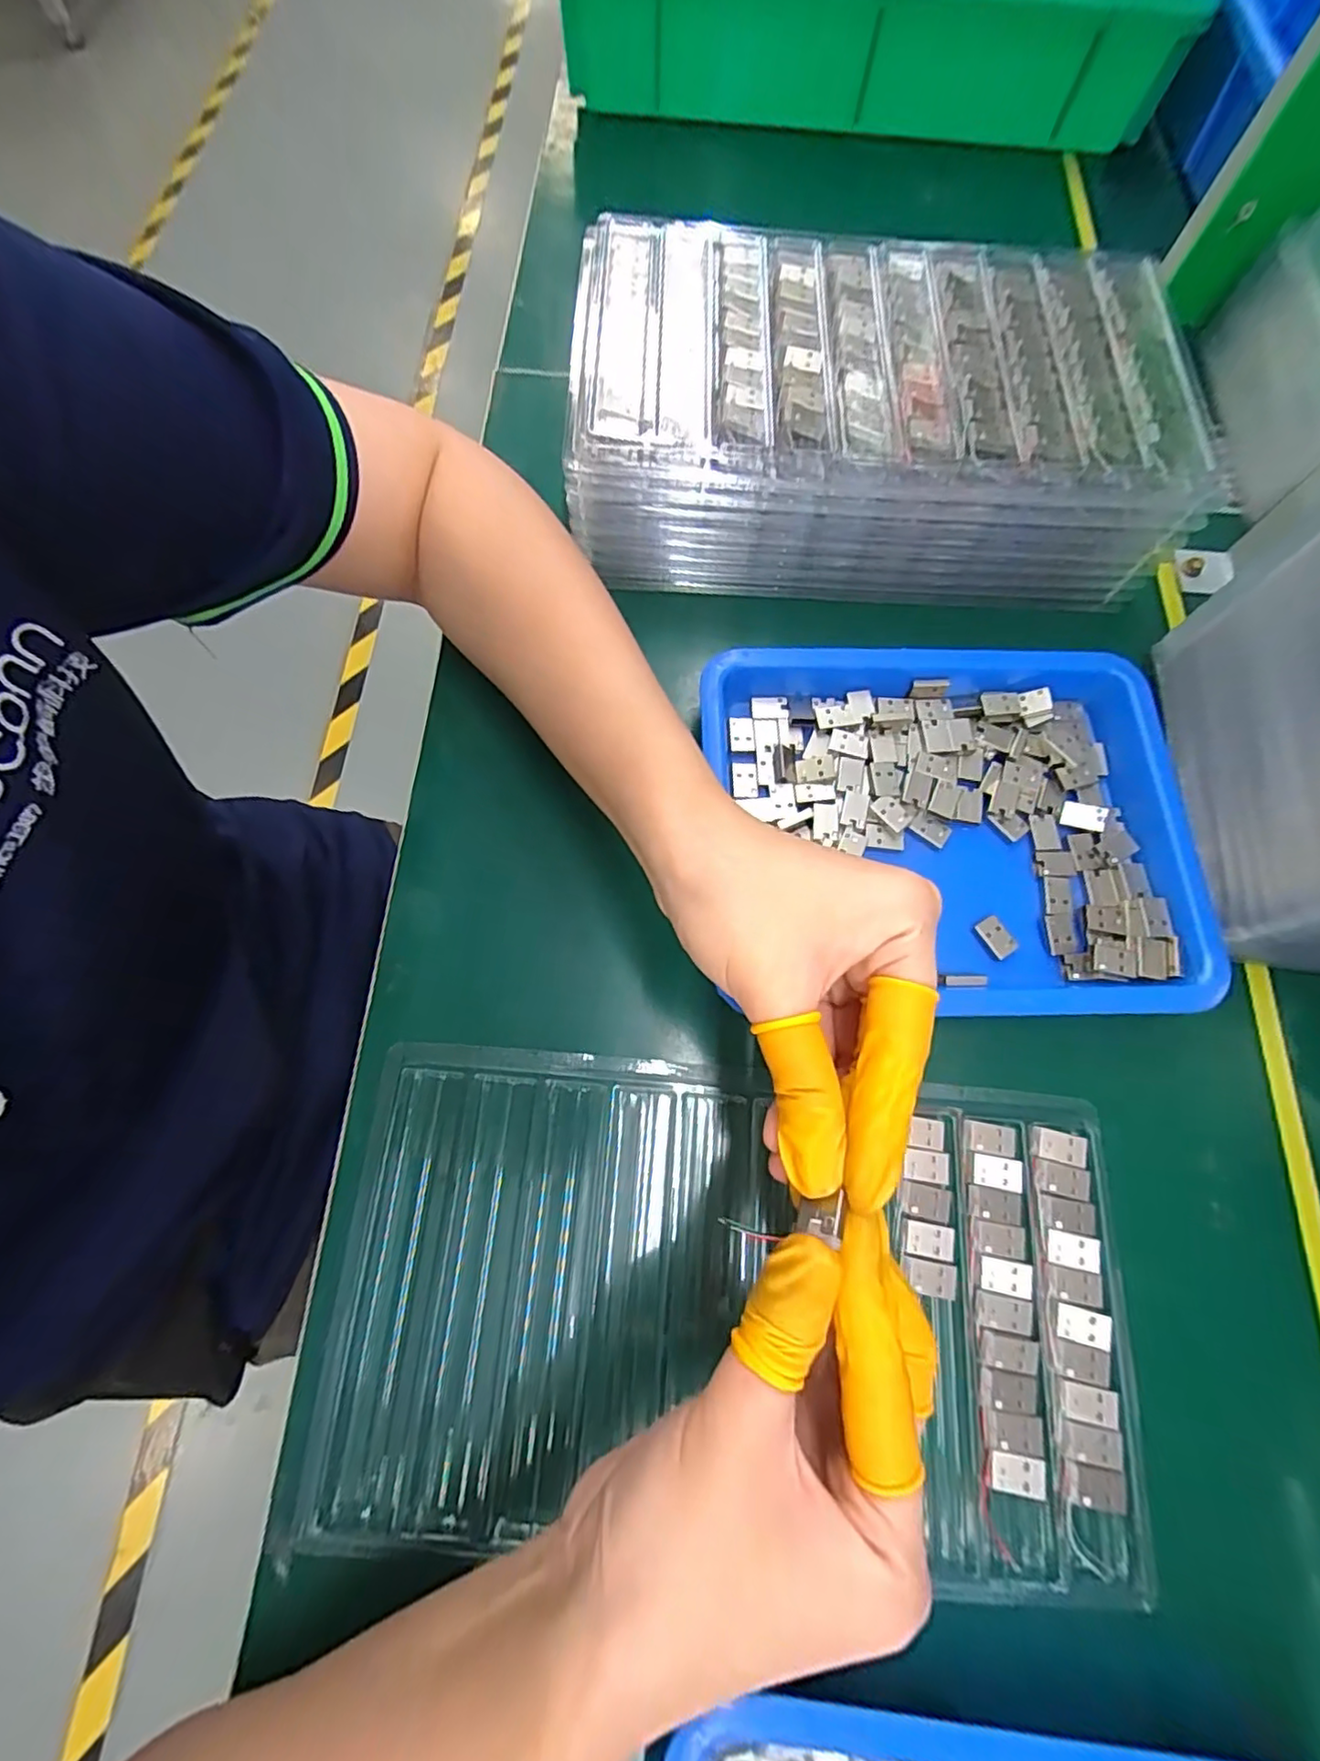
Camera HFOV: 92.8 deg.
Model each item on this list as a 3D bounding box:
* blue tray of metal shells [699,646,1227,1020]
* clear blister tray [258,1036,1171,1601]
[{"bbox_3d":[0.132,-0.024,0.286,0.215,0.031,0.169,0,73,-1],"label":"blue tray of metal shells"},{"bbox_3d":[0.025,0.157,0.237,0.294,0.009,0.160,4,73,1],"label":"clear blister tray"}]

